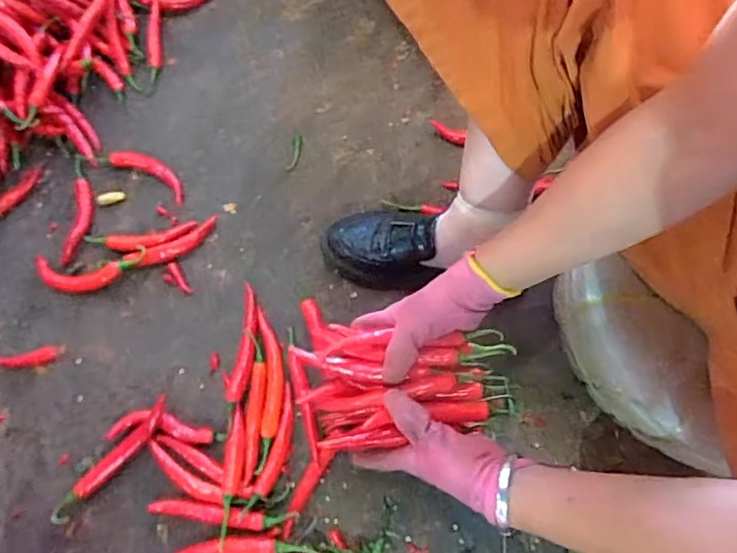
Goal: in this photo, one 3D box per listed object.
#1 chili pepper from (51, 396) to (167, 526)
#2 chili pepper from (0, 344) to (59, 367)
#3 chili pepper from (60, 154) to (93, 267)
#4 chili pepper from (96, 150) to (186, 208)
[{"bbox_3d":[-0.283,0.204,0.602,0.025,0.026,0.170,43,79,14],"label":"chili pepper"},{"bbox_3d":[-0.409,0.096,0.653,0.066,0.011,0.022,-10,72,-1],"label":"chili pepper"},{"bbox_3d":[-0.373,-0.088,0.704,0.031,0.015,0.142,3,73,3],"label":"chili pepper"},{"bbox_3d":[-0.291,-0.140,0.719,0.130,0.018,0.043,26,75,10],"label":"chili pepper"}]

